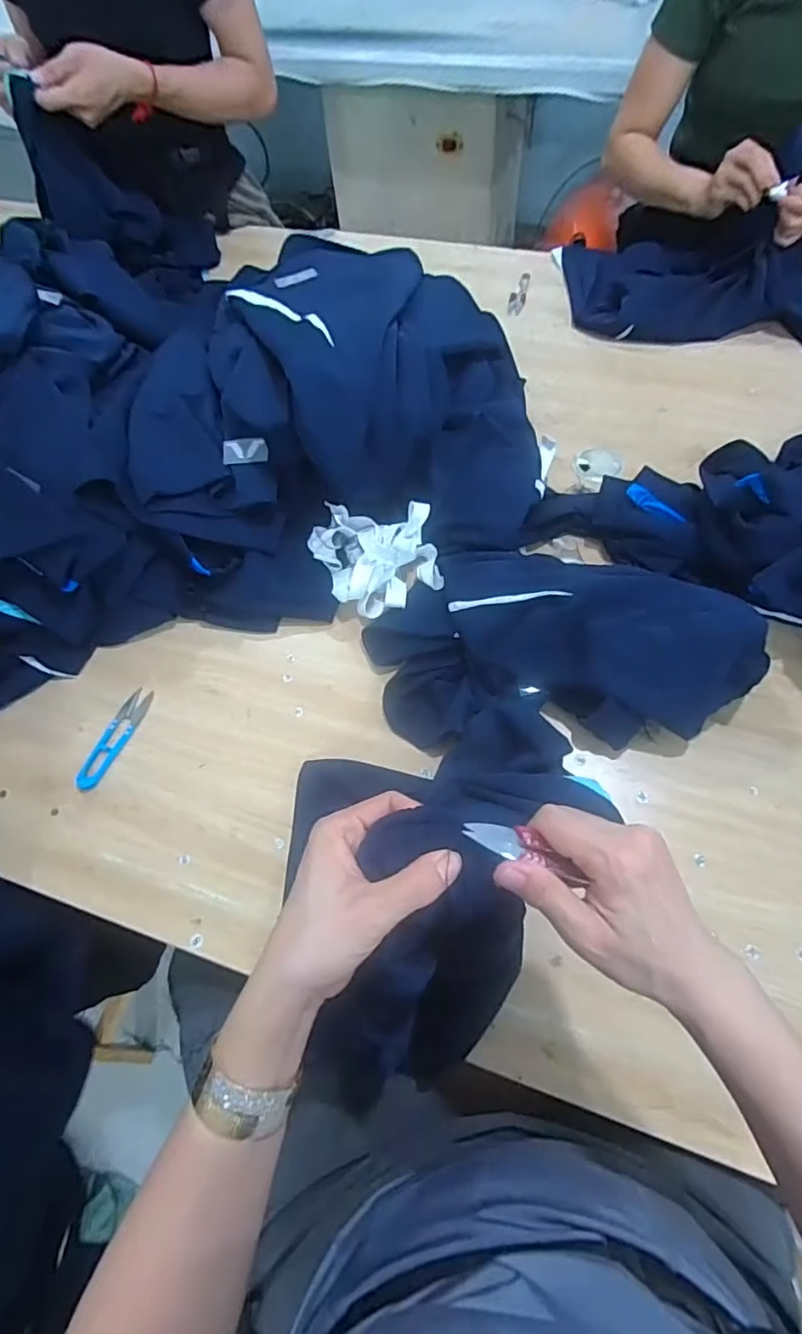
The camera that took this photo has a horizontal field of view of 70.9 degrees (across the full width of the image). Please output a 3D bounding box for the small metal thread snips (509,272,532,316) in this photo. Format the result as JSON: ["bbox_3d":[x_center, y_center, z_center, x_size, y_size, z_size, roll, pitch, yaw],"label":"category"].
[{"bbox_3d":[0.197,-0.623,0.943,0.027,0.005,0.114,11,67,9],"label":"small metal thread snips"}]

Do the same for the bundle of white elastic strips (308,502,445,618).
[{"bbox_3d":[-0.029,-0.127,0.663,0.142,0.074,0.112,-7,62,1],"label":"bundle of white elastic strips"}]

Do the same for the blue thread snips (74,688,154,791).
[{"bbox_3d":[-0.317,0.079,0.623,0.031,0.010,0.120,17,65,12],"label":"blue thread snips"}]

